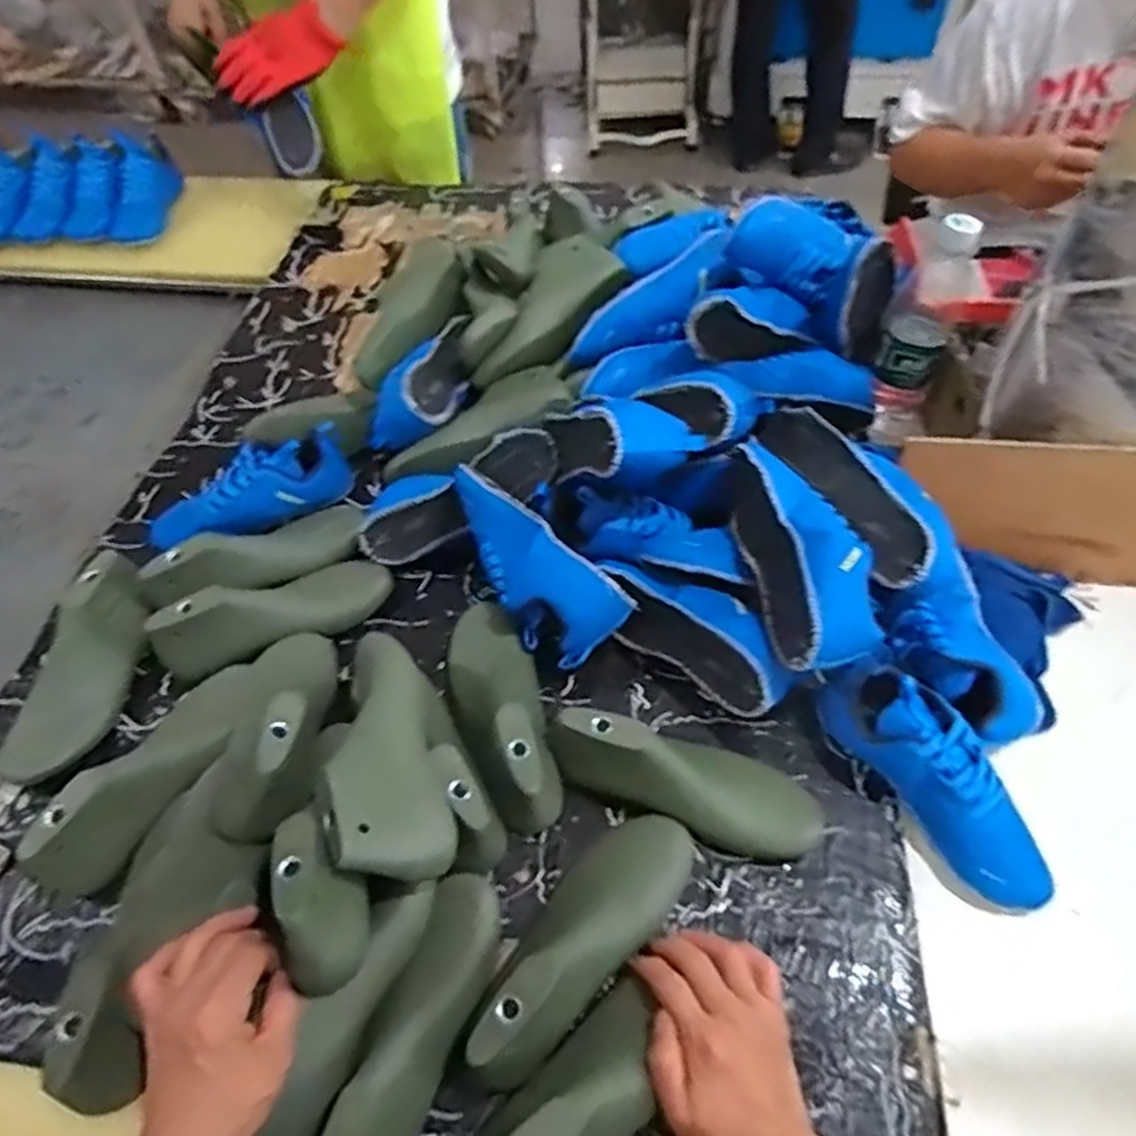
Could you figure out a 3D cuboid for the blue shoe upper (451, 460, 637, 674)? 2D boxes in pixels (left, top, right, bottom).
[{"bbox_3d":[-0.037,-0.005,0.653,0.073,0.069,0.187,-34,59,-20],"label":"blue shoe upper"}]

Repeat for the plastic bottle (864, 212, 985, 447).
[{"bbox_3d":[0.365,-0.240,0.779,0.070,0.241,0.065,17,57,15],"label":"plastic bottle"}]

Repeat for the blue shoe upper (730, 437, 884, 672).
[{"bbox_3d":[0.188,-0.012,0.609,0.083,0.084,0.201,-9,54,-3],"label":"blue shoe upper"}]

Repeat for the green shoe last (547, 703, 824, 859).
[{"bbox_3d":[0.089,0.156,0.572,0.211,0.065,0.066,18,57,15],"label":"green shoe last"}]

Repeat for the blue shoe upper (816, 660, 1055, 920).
[{"bbox_3d":[0.282,0.162,0.577,0.065,0.082,0.207,-31,72,-18],"label":"blue shoe upper"}]

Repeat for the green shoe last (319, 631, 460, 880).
[{"bbox_3d":[-0.136,0.145,0.559,0.091,0.073,0.200,18,35,-17],"label":"green shoe last"}]

